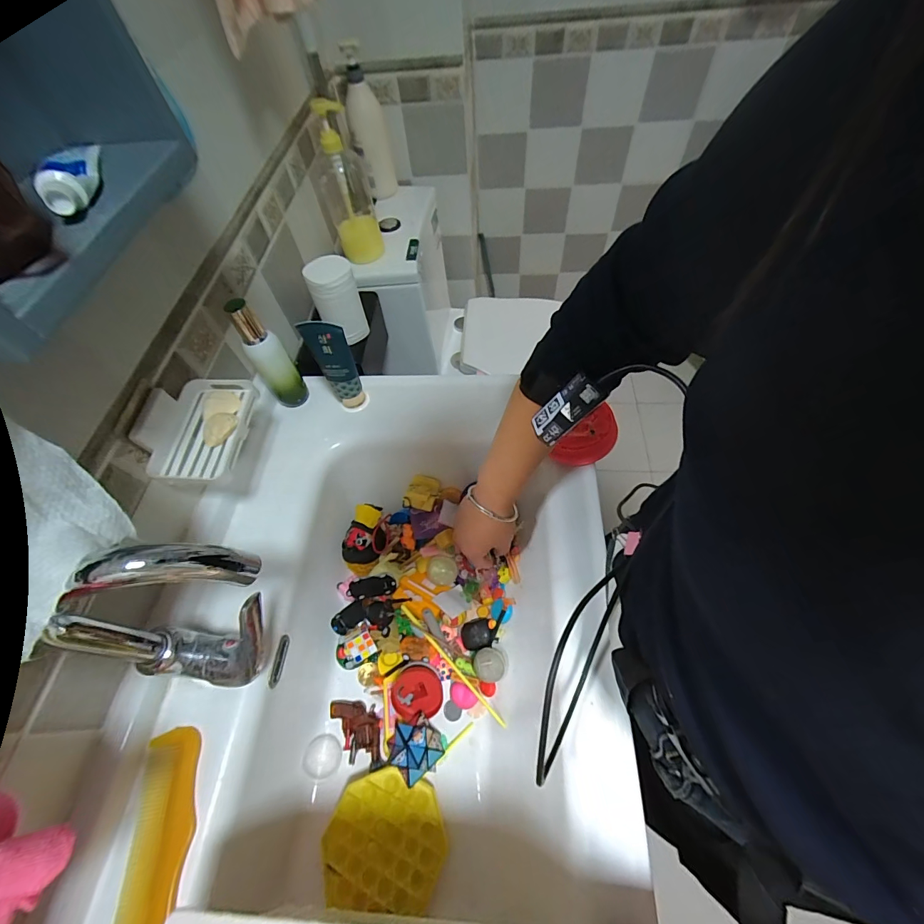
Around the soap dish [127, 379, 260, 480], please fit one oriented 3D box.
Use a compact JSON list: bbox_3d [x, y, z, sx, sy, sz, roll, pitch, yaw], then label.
[{"bbox_3d":[-0.283,-0.043,0.429,0.092,0.041,0.126,2,60,5],"label":"soap dish"}]

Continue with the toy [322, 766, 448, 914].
[{"bbox_3d":[-0.084,0.412,0.437,0.126,0.014,0.113,-1,60,4],"label":"toy"}]

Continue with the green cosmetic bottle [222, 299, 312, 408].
[{"bbox_3d":[-0.258,-0.141,0.529,0.046,0.168,0.037,-36,64,-16],"label":"green cosmetic bottle"}]

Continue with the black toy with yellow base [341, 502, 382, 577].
[{"bbox_3d":[-0.144,0.108,0.575,0.056,0.039,0.094,8,88,9],"label":"black toy with yellow base"}]

